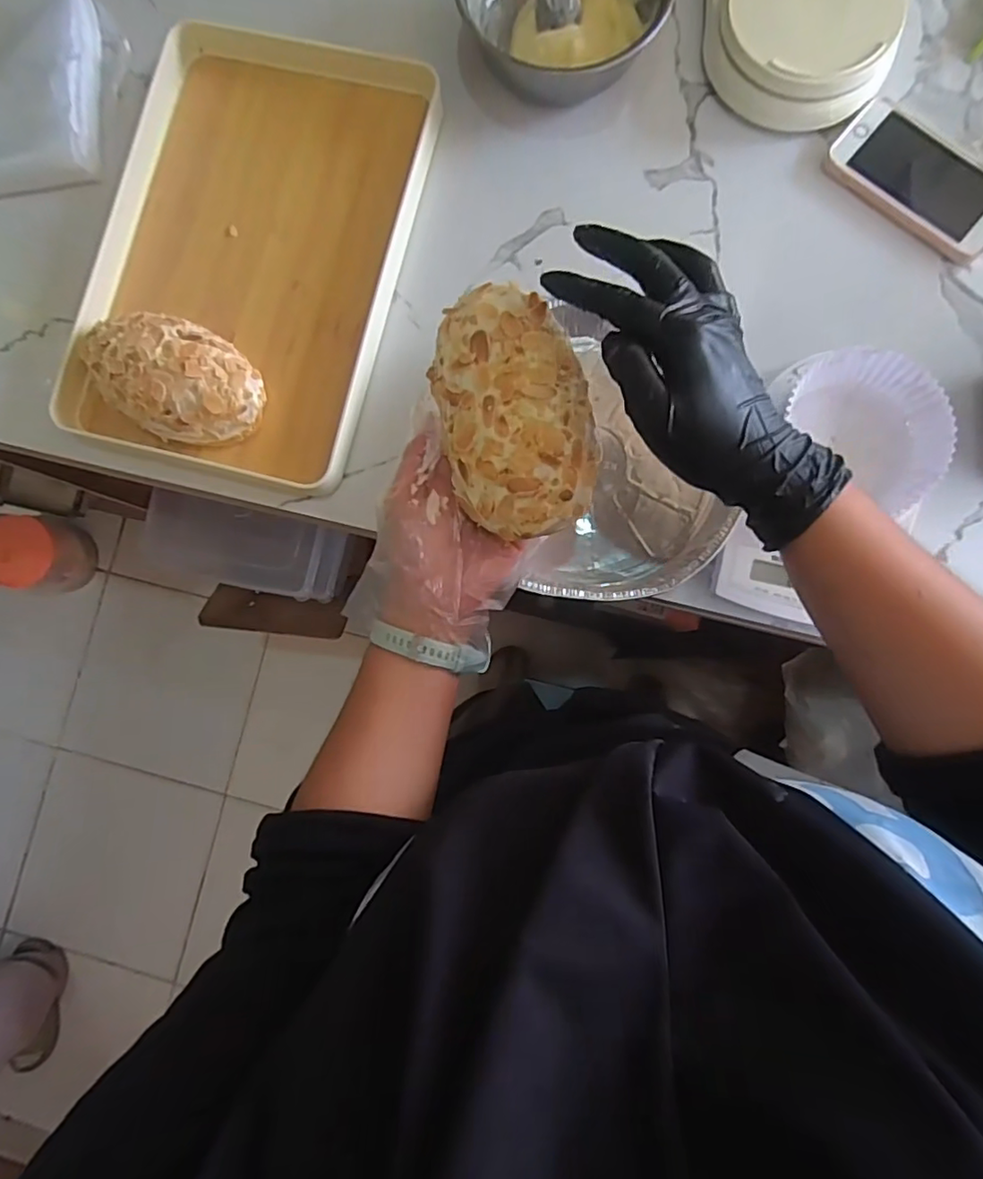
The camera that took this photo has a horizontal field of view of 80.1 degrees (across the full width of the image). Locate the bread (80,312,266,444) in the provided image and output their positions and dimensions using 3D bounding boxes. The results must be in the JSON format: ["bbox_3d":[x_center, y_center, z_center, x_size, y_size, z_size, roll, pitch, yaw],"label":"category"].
[{"bbox_3d":[-0.243,-0.162,0.444,0.139,0.050,0.089,30,88,5],"label":"bread"}]

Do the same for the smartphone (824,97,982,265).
[{"bbox_3d":[0.327,-0.311,0.443,0.136,0.009,0.074,41,89,5],"label":"smartphone"}]

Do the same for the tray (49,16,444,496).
[{"bbox_3d":[-0.188,-0.269,0.463,0.232,0.024,0.354,15,87,4],"label":"tray"}]

